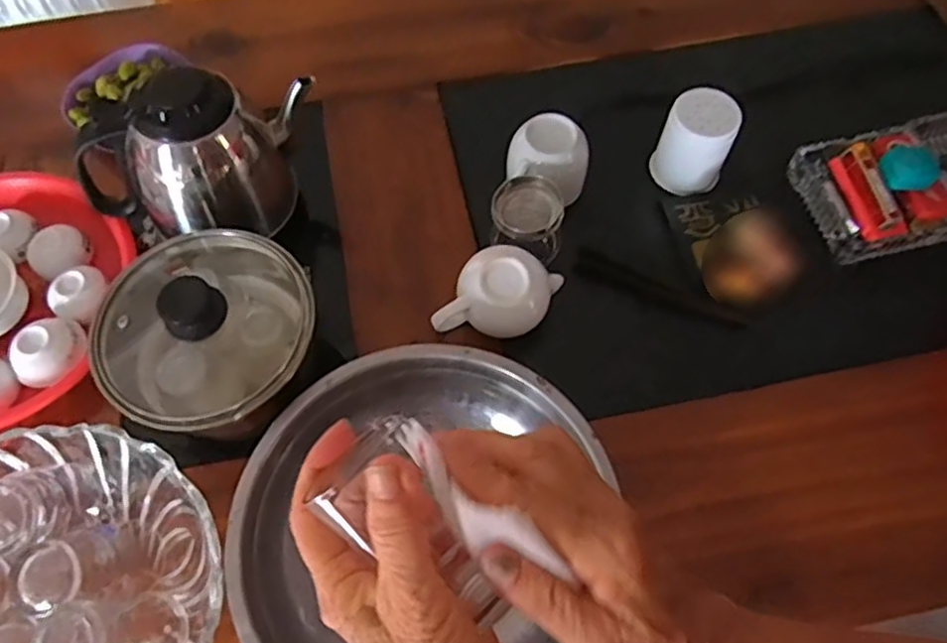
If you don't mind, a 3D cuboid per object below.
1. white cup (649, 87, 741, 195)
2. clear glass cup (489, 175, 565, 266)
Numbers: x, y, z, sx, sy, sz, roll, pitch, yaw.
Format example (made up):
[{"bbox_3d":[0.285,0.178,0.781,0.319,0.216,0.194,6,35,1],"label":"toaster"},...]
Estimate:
[{"bbox_3d":[0.210,-0.171,0.646,0.063,0.076,0.060,0,64,-1],"label":"white cup"},{"bbox_3d":[0.046,-0.086,0.607,0.061,0.065,0.060,0,64,-1],"label":"clear glass cup"}]

